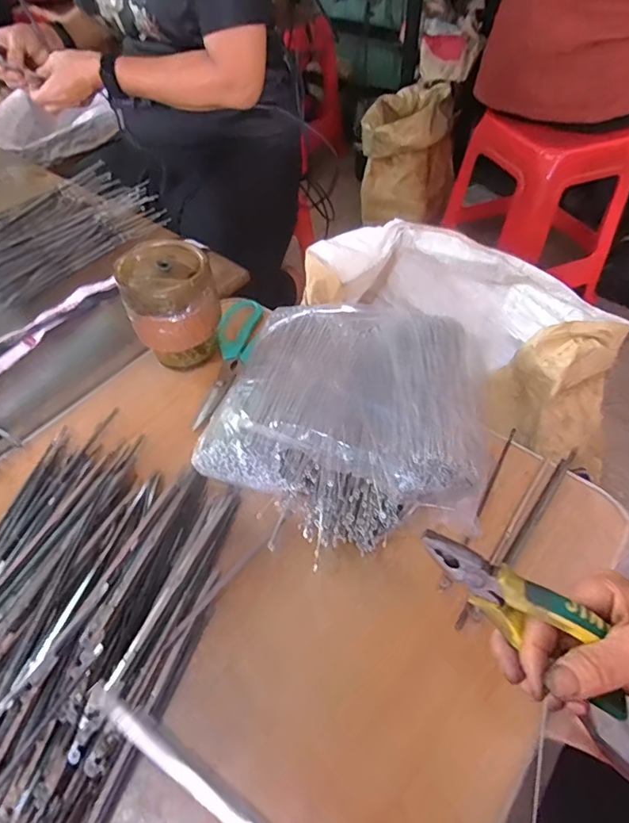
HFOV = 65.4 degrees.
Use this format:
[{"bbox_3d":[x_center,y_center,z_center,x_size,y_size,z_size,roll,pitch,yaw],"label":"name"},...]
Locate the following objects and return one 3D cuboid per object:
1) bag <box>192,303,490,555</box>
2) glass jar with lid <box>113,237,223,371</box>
[{"bbox_3d":[0.033,0.001,0.429,0.222,0.068,0.226,13,49,8],"label":"bag"},{"bbox_3d":[-0.138,-0.099,0.478,0.082,0.103,0.079,-1,52,1],"label":"glass jar with lid"}]

